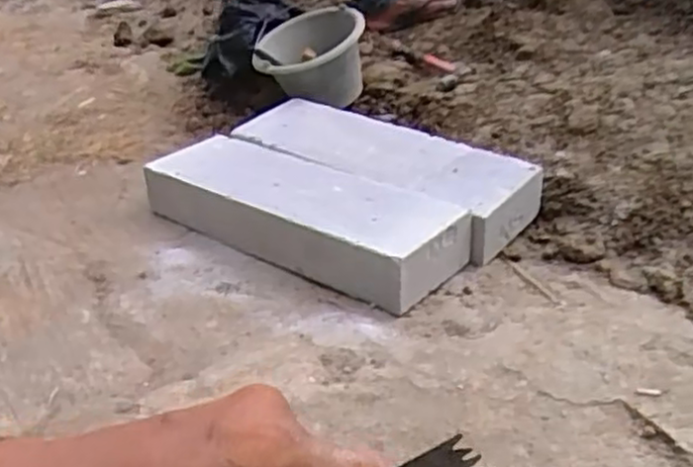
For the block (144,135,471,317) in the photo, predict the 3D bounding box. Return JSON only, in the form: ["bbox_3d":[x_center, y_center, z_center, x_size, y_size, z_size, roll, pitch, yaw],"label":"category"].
[{"bbox_3d":[-0.089,-0.043,1.300,0.604,0.105,0.207,20,36,31],"label":"block"}]

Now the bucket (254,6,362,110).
[{"bbox_3d":[-0.069,-0.411,1.732,0.261,0.154,0.256,-43,43,-20],"label":"bucket"}]

